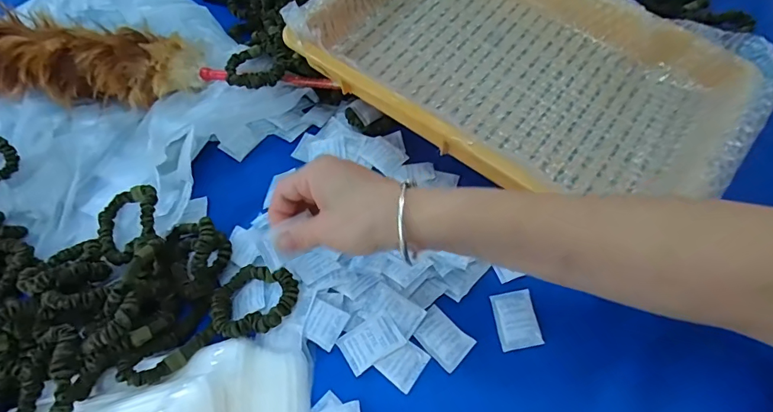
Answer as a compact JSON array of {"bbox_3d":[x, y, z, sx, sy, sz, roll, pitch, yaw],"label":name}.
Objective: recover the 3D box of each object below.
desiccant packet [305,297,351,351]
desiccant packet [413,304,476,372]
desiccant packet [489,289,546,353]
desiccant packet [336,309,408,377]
[{"bbox_3d":[-0.050,0.095,0.358,0.031,0.006,0.032,21,62,22],"label":"desiccant packet"},{"bbox_3d":[0.044,0.102,0.347,0.032,0.004,0.045,-40,59,-17],"label":"desiccant packet"},{"bbox_3d":[0.104,0.091,0.354,0.032,0.004,0.045,-9,55,3],"label":"desiccant packet"},{"bbox_3d":[-0.012,0.106,0.345,0.046,0.007,0.033,-30,57,-11],"label":"desiccant packet"}]

